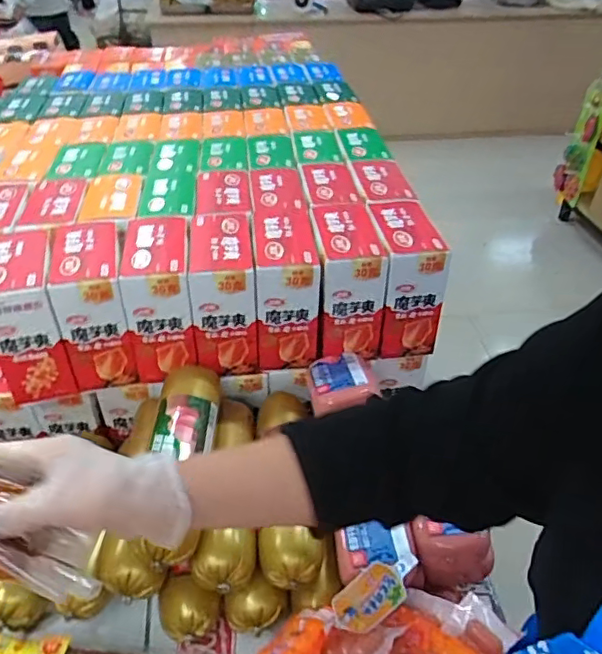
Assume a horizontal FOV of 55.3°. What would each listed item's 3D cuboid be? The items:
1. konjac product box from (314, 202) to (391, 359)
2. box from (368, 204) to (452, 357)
[{"bbox_3d":[0.051,-0.056,0.648,0.066,0.129,0.114,-3,39,-4],"label":"konjac product box"},{"bbox_3d":[0.116,-0.056,0.653,0.067,0.142,0.114,-4,39,-5],"label":"box"}]

